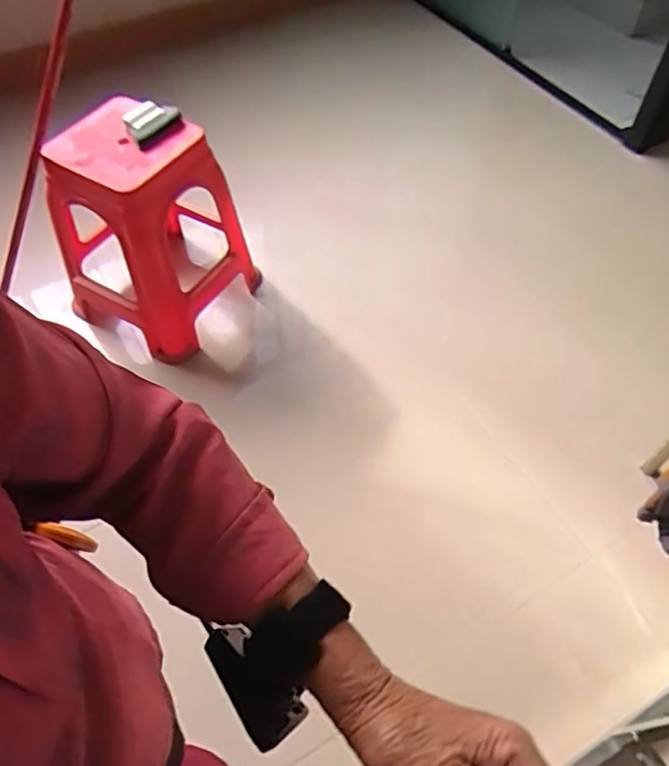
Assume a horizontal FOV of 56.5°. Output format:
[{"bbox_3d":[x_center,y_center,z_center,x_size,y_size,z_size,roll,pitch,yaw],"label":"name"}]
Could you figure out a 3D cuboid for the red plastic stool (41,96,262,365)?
[{"bbox_3d":[-0.414,-0.339,1.403,0.363,0.433,0.308,21,58,13],"label":"red plastic stool"}]

